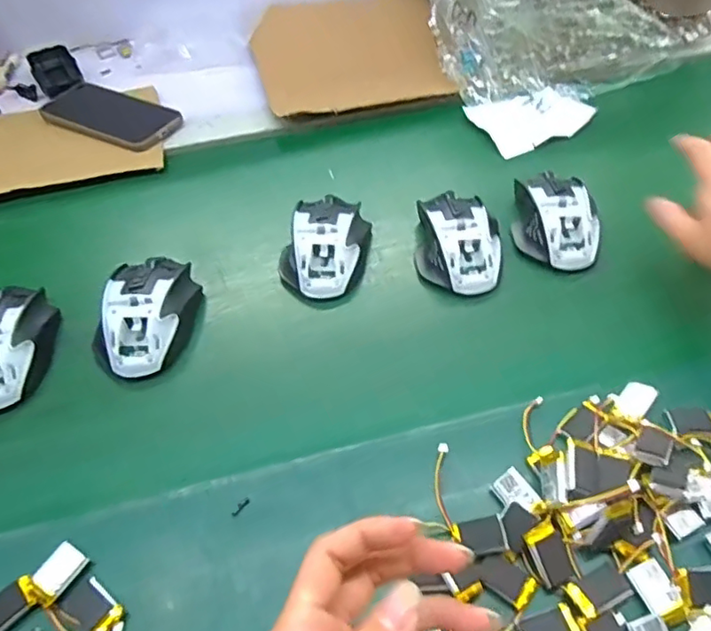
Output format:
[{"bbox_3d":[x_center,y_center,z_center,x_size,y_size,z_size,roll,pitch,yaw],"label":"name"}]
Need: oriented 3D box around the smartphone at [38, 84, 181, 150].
[{"bbox_3d":[-0.290,-0.231,0.659,0.170,0.015,0.078,20,55,20],"label":"smartphone"}]

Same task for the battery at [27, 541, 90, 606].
[{"bbox_3d":[-0.179,0.154,0.344,0.021,0.009,0.032,24,57,23],"label":"battery"}]

